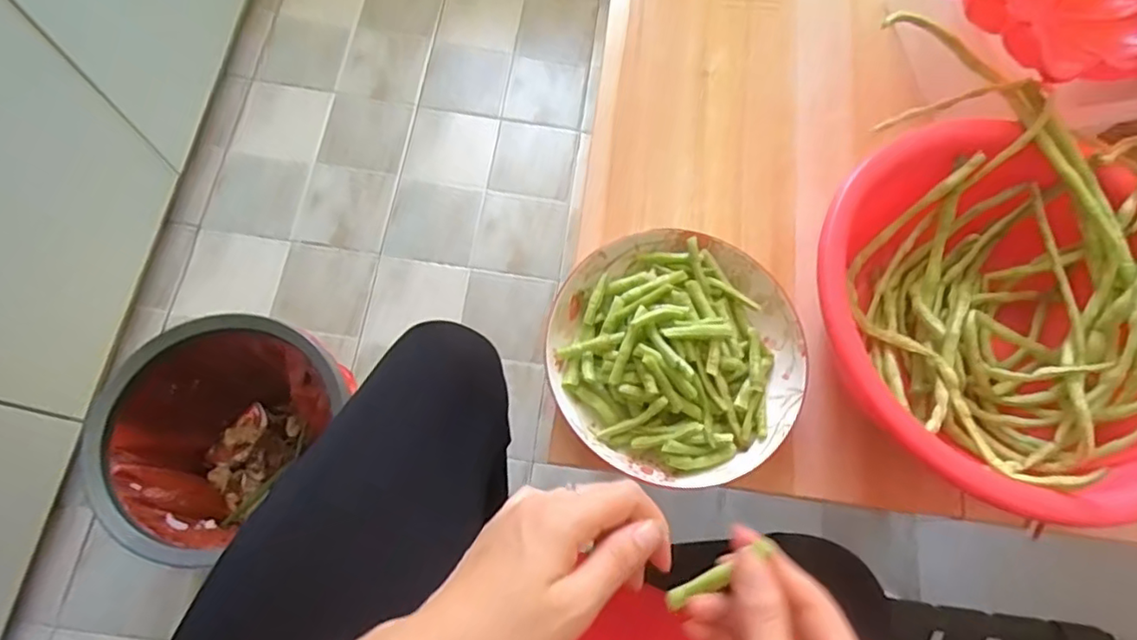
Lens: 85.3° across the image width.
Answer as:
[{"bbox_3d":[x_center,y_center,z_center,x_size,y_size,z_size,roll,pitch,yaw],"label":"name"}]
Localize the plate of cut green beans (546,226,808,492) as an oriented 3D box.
[{"bbox_3d":[0.075,0.023,0.431,0.170,0.059,0.172,1,71,-4],"label":"plate of cut green beans"}]

